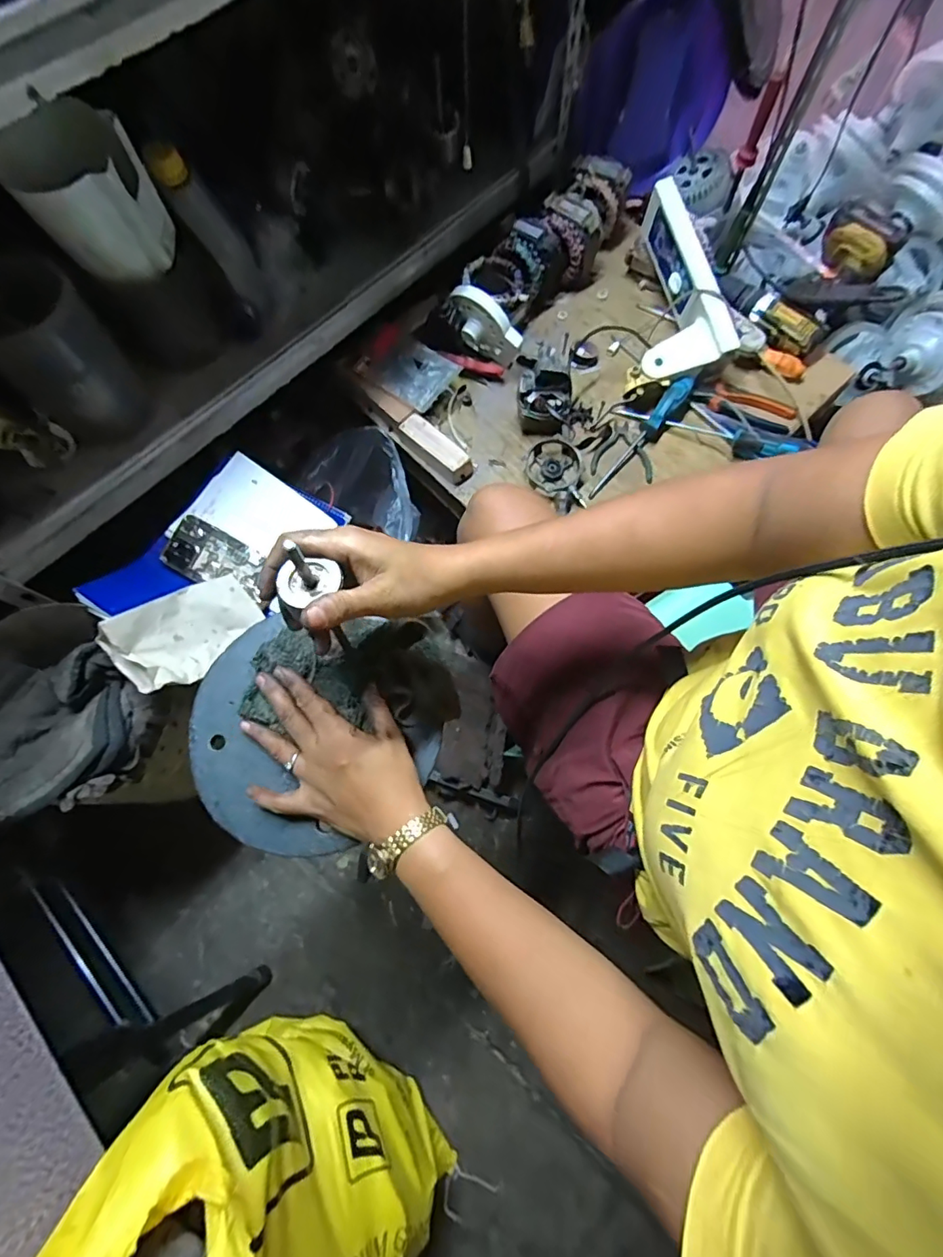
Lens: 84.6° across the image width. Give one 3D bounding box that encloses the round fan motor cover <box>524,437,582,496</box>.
[{"bbox_3d":[0.128,-0.252,0.804,0.082,0.019,0.085,0,72,1],"label":"round fan motor cover"}]

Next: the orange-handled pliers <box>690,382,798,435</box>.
[{"bbox_3d":[0.444,-0.365,0.842,0.159,0.020,0.068,27,75,10],"label":"orange-handled pliers"}]

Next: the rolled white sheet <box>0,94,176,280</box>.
[{"bbox_3d":[-0.425,-0.480,0.587,0.130,0.139,0.095,-30,73,-8],"label":"rolled white sheet"}]

